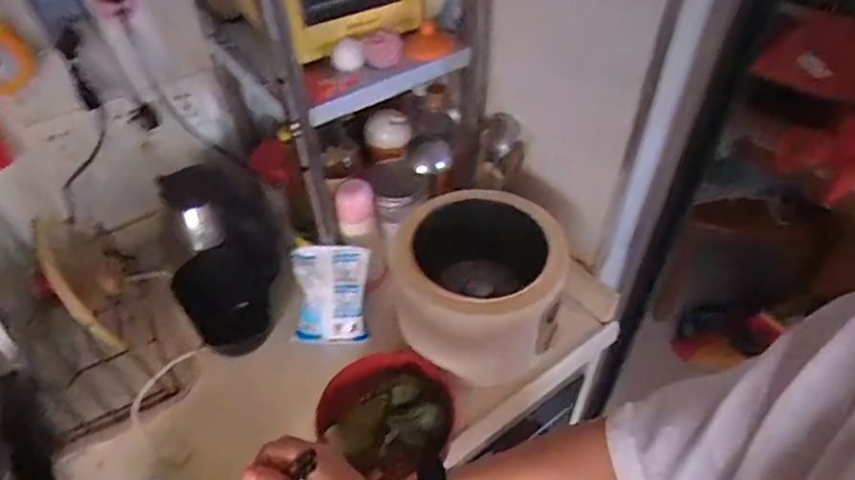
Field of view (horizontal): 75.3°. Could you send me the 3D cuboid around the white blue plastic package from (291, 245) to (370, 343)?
[{"bbox_3d":[-0.133,0.075,0.755,0.098,0.135,0.025,2,6,-4],"label":"white blue plastic package"}]

